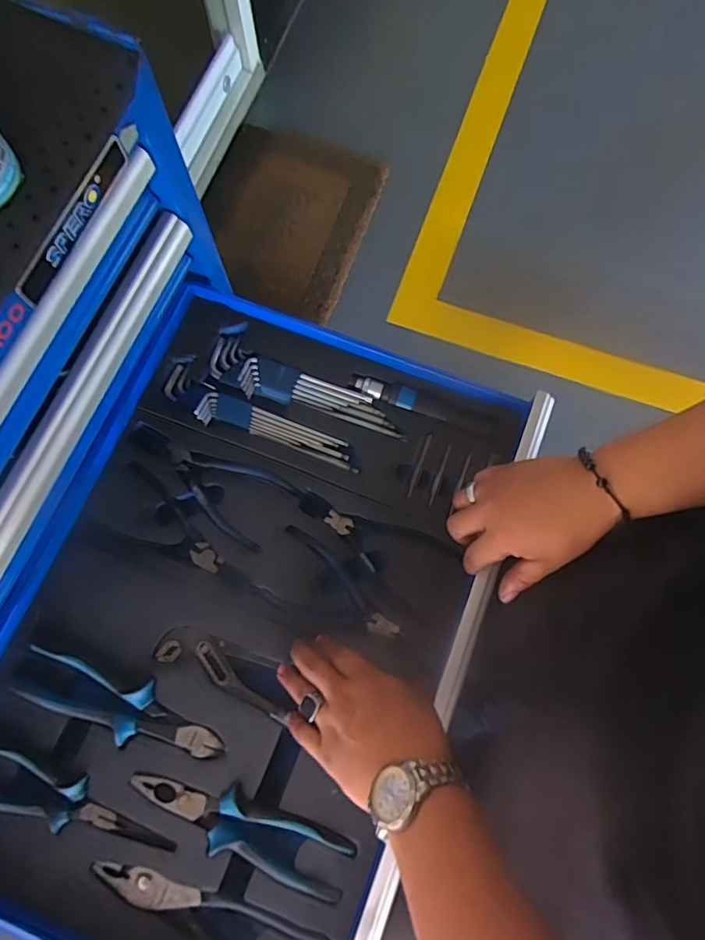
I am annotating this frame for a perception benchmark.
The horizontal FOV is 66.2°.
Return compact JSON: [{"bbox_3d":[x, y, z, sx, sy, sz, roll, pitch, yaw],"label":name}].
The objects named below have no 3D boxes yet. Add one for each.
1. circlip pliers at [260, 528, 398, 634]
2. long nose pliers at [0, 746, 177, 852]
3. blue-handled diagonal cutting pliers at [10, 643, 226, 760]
[{"bbox_3d":[-0.018,0.119,0.522,0.137,0.007,0.072,30,77,7],"label":"circlip pliers"},{"bbox_3d":[-0.242,0.288,0.468,0.187,0.012,0.044,17,76,4],"label":"long nose pliers"},{"bbox_3d":[-0.207,0.213,0.487,0.191,0.015,0.047,20,76,5],"label":"blue-handled diagonal cutting pliers"}]

